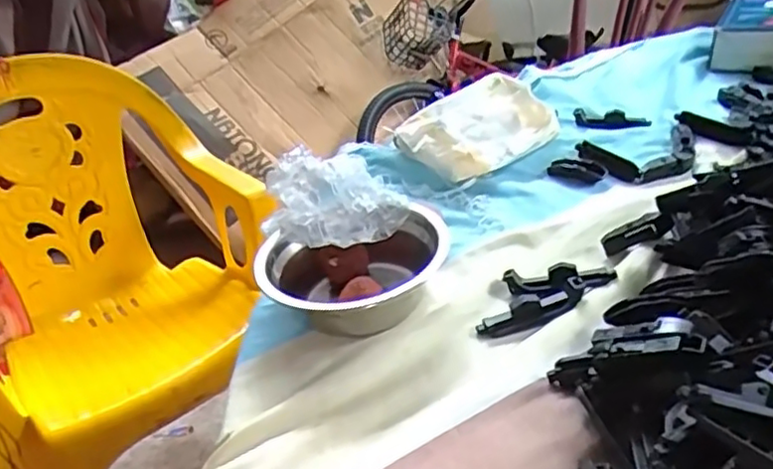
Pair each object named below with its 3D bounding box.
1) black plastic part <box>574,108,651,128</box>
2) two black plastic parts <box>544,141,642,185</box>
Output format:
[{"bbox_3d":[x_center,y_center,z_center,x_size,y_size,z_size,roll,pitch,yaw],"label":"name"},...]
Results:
[{"bbox_3d":[0.227,-0.117,0.668,0.072,0.009,0.021,8,35,23],"label":"black plastic part"},{"bbox_3d":[0.190,-0.062,0.596,0.051,0.012,0.069,-28,37,-28],"label":"two black plastic parts"}]

